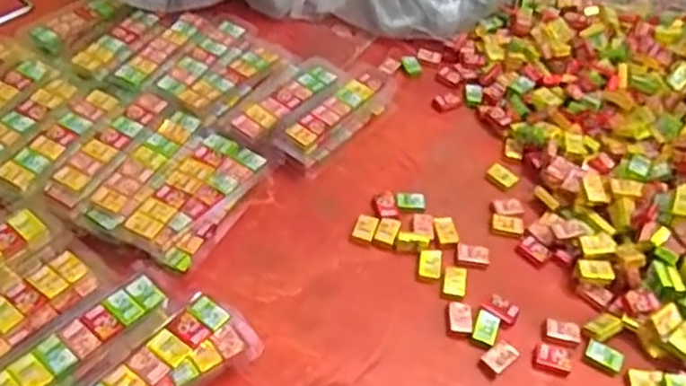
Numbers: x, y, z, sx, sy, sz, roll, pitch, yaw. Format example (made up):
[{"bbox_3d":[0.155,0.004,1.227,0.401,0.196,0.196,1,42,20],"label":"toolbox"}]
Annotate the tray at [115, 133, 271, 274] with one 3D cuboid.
[{"bbox_3d":[-0.113,0.004,0.552,0.058,0.034,0.128,25,49,15],"label":"tray"}]

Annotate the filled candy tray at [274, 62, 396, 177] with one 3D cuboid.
[{"bbox_3d":[-0.001,-0.071,0.636,0.047,0.033,0.140,32,52,21],"label":"filled candy tray"}]

